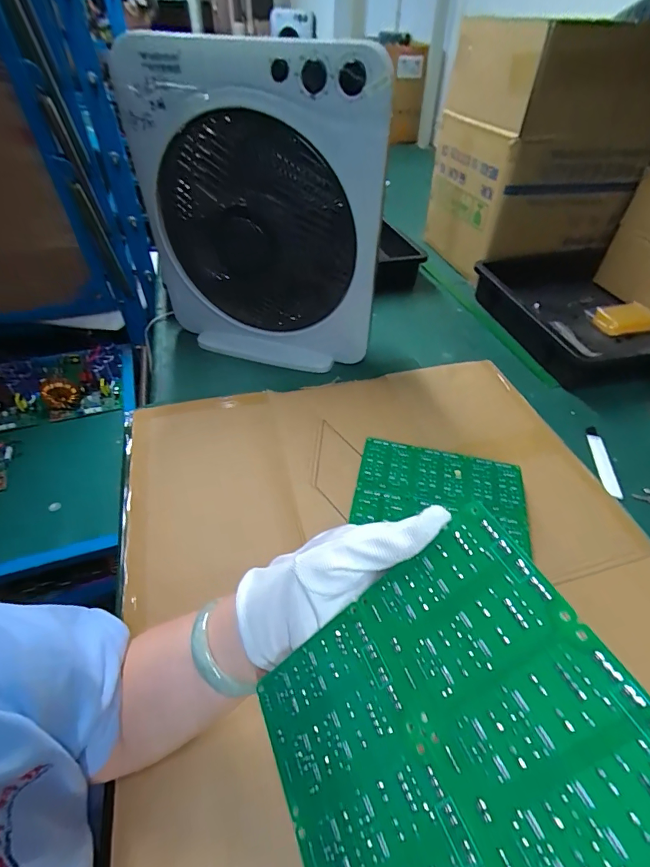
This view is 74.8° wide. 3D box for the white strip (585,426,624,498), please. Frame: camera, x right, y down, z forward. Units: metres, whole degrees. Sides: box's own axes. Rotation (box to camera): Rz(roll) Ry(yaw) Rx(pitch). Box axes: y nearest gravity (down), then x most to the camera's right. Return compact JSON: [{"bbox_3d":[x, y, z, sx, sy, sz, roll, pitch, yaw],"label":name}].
[{"bbox_3d":[0.411,0.037,0.633,0.028,0.009,0.142,8,45,6],"label":"white strip"}]

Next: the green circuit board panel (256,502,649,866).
[{"bbox_3d":[0.060,0.159,0.172,0.171,0.004,0.202,-44,45,12],"label":"green circuit board panel"}]

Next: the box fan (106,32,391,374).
[{"bbox_3d":[-0.105,-0.305,0.658,0.363,0.433,0.117,12,46,10],"label":"box fan"}]

